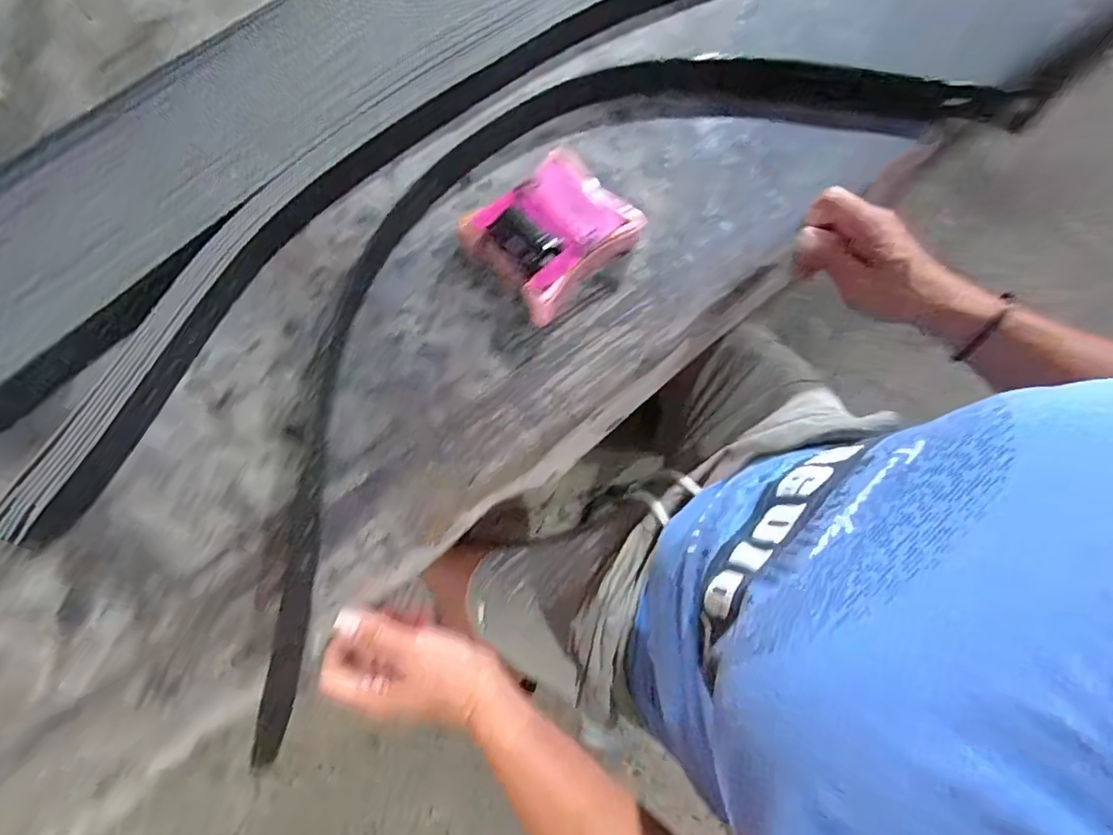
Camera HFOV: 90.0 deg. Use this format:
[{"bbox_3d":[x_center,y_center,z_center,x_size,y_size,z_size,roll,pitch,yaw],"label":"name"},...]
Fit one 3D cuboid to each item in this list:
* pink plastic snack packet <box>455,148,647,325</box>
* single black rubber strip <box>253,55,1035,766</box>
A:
[{"bbox_3d":[-0.002,-0.156,0.469,0.121,0.033,0.112,-38,81,-11],"label":"pink plastic snack packet"},{"bbox_3d":[0.042,-0.161,0.473,0.852,0.035,0.305,-38,78,-13],"label":"single black rubber strip"}]

